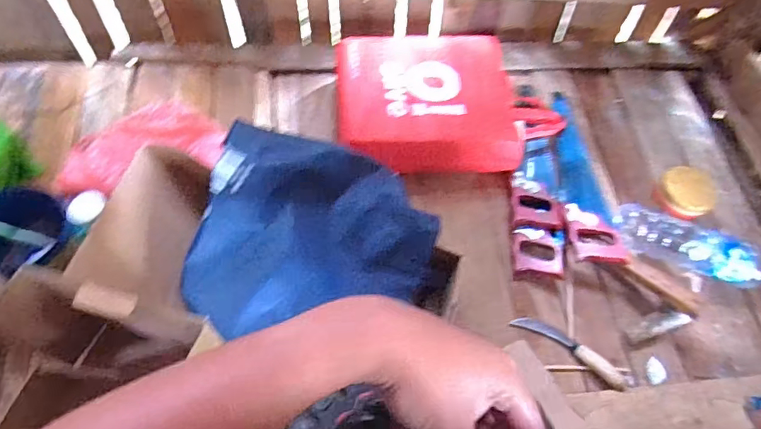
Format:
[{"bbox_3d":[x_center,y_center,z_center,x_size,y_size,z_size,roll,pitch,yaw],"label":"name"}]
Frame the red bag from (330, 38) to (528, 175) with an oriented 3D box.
[{"bbox_3d":[0.102,-0.235,1.065,0.375,0.119,0.320,0,58,-4],"label":"red bag"}]

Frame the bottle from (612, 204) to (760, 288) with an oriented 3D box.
[{"bbox_3d":[0.597,0.066,0.958,0.310,0.078,0.081,22,60,10],"label":"bottle"}]

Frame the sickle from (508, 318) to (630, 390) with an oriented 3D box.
[{"bbox_3d":[0.329,0.233,0.885,0.203,0.029,0.036,36,63,17],"label":"sickle"}]

